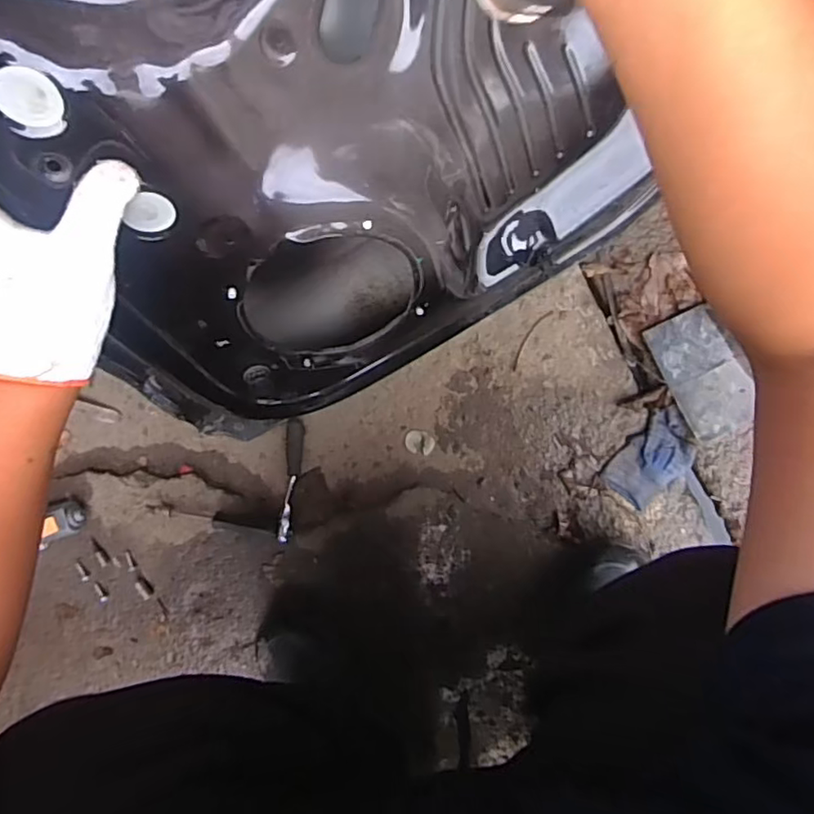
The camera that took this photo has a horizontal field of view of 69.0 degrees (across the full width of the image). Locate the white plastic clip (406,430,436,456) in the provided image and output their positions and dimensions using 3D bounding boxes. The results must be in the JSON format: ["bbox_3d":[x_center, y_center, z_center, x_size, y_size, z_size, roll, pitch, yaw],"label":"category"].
[{"bbox_3d":[0.016,0.044,0.727,0.035,0.004,0.029,10,95,8],"label":"white plastic clip"}]

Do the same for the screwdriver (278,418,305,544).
[{"bbox_3d":[-0.143,0.089,0.729,0.019,0.027,0.148,5,94,8],"label":"screwdriver"}]

